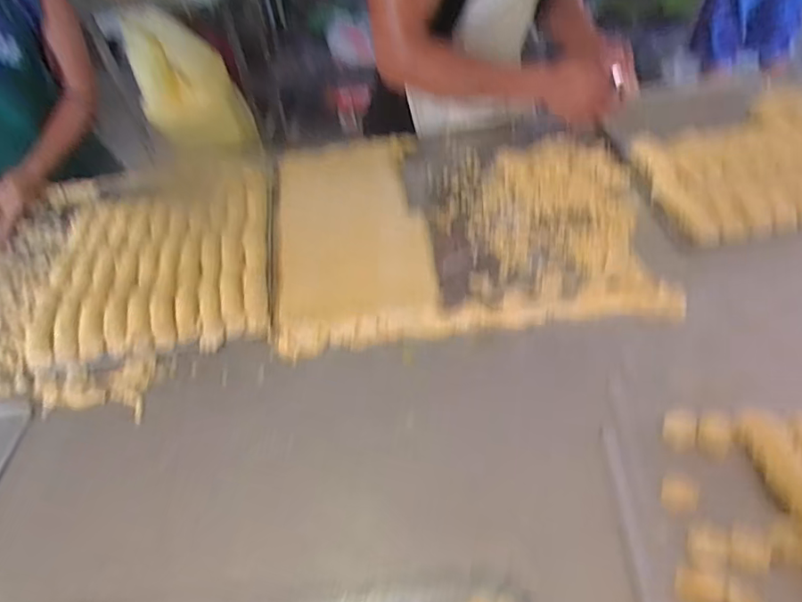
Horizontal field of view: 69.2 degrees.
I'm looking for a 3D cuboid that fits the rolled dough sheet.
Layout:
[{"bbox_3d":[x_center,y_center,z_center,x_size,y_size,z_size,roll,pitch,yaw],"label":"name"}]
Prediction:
[{"bbox_3d":[-0.079,-0.120,0.923,0.228,0.013,0.500,-9,44,0],"label":"rolled dough sheet"}]

